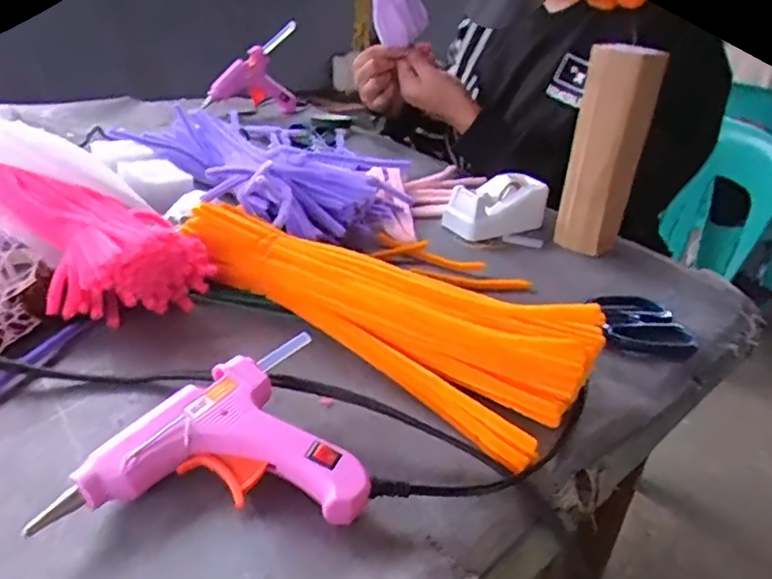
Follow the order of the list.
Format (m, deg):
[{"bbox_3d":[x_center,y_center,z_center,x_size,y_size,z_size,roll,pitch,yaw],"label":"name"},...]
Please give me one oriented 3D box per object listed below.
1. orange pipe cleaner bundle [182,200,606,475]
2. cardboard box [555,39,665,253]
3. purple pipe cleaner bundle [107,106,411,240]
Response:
[{"bbox_3d":[-0.015,0.009,0.408,0.291,0.064,0.082,27,36,32],"label":"orange pipe cleaner bundle"},{"bbox_3d":[0.200,-0.129,0.558,0.063,0.170,0.050,14,31,14],"label":"cardboard box"},{"bbox_3d":[-0.133,-0.118,0.600,0.165,0.068,0.287,-19,38,-36],"label":"purple pipe cleaner bundle"}]

